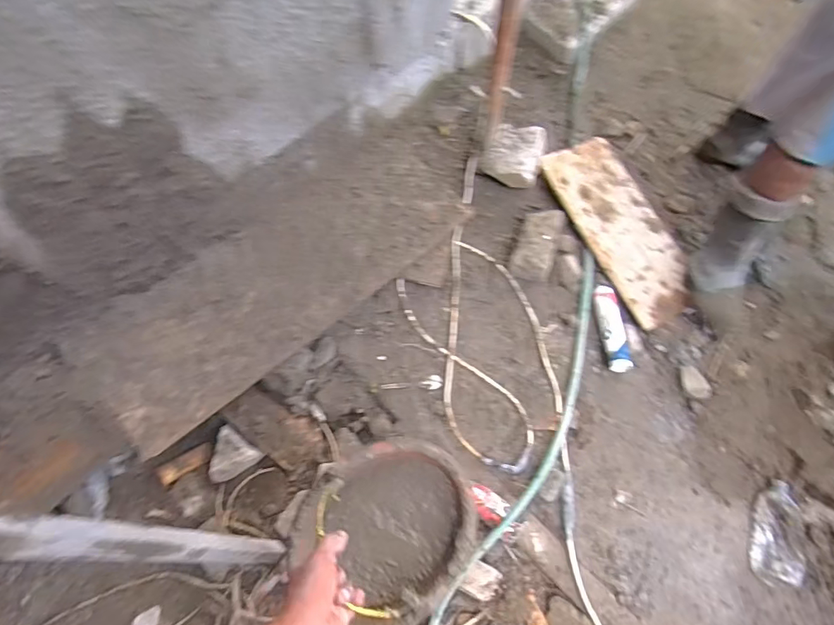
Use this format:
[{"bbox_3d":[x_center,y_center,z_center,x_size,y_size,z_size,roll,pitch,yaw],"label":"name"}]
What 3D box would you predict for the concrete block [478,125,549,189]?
[{"bbox_3d":[0.281,-0.456,1.378,0.163,0.087,0.172,15,74,5],"label":"concrete block"}]

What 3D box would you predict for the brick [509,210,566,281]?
[{"bbox_3d":[0.330,-0.195,1.298,0.105,0.068,0.233,19,70,5],"label":"brick"}]

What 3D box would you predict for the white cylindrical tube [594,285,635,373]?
[{"bbox_3d":[0.496,0.036,1.213,0.055,0.058,0.235,-5,73,-1],"label":"white cylindrical tube"}]

